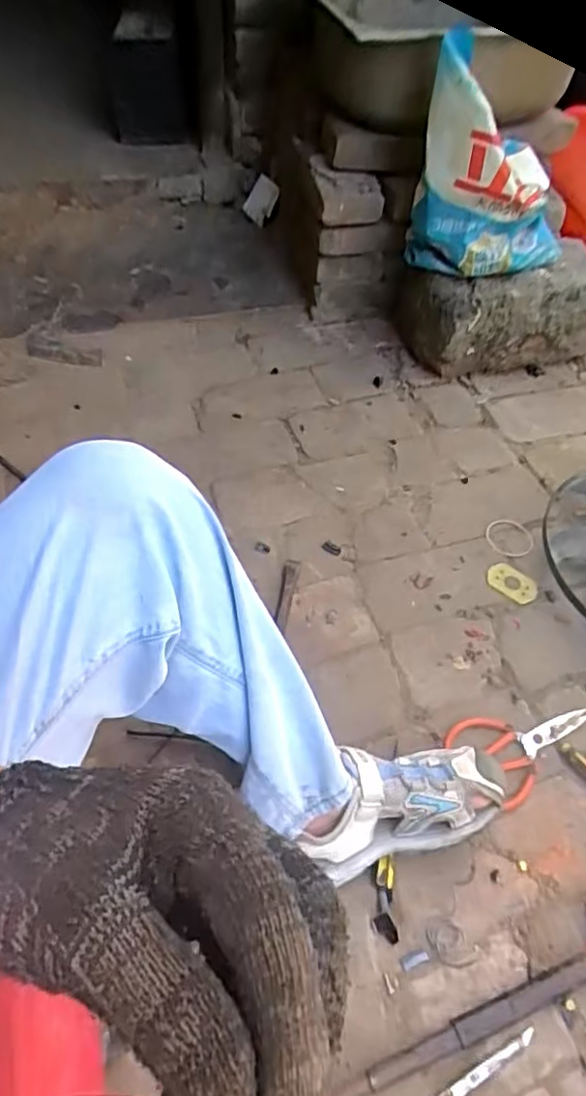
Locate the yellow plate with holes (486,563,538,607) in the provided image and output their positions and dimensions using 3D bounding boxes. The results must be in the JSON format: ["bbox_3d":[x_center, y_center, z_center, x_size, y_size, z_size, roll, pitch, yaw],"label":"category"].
[{"bbox_3d":[0.320,0.052,0.895,0.073,0.004,0.056,31,58,18],"label":"yellow plate with holes"}]

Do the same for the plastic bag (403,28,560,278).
[{"bbox_3d":[0.309,-0.565,0.914,0.226,0.303,0.194,19,55,11],"label":"plastic bag"}]

